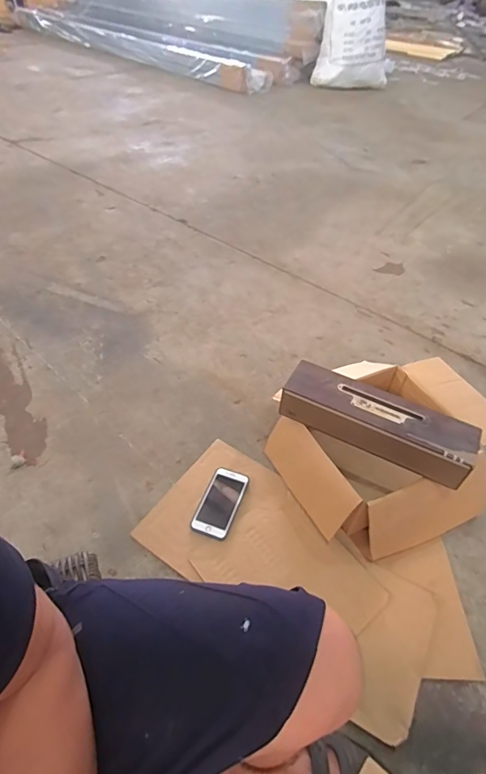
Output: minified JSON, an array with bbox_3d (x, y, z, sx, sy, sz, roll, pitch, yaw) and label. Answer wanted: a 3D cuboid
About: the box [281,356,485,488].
[{"bbox_3d":[0.259,0.067,0.839,0.369,0.075,0.110,23,49,16],"label":"box"}]

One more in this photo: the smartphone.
[{"bbox_3d":[-0.046,0.240,0.885,0.076,0.007,0.153,17,48,11],"label":"smartphone"}]

